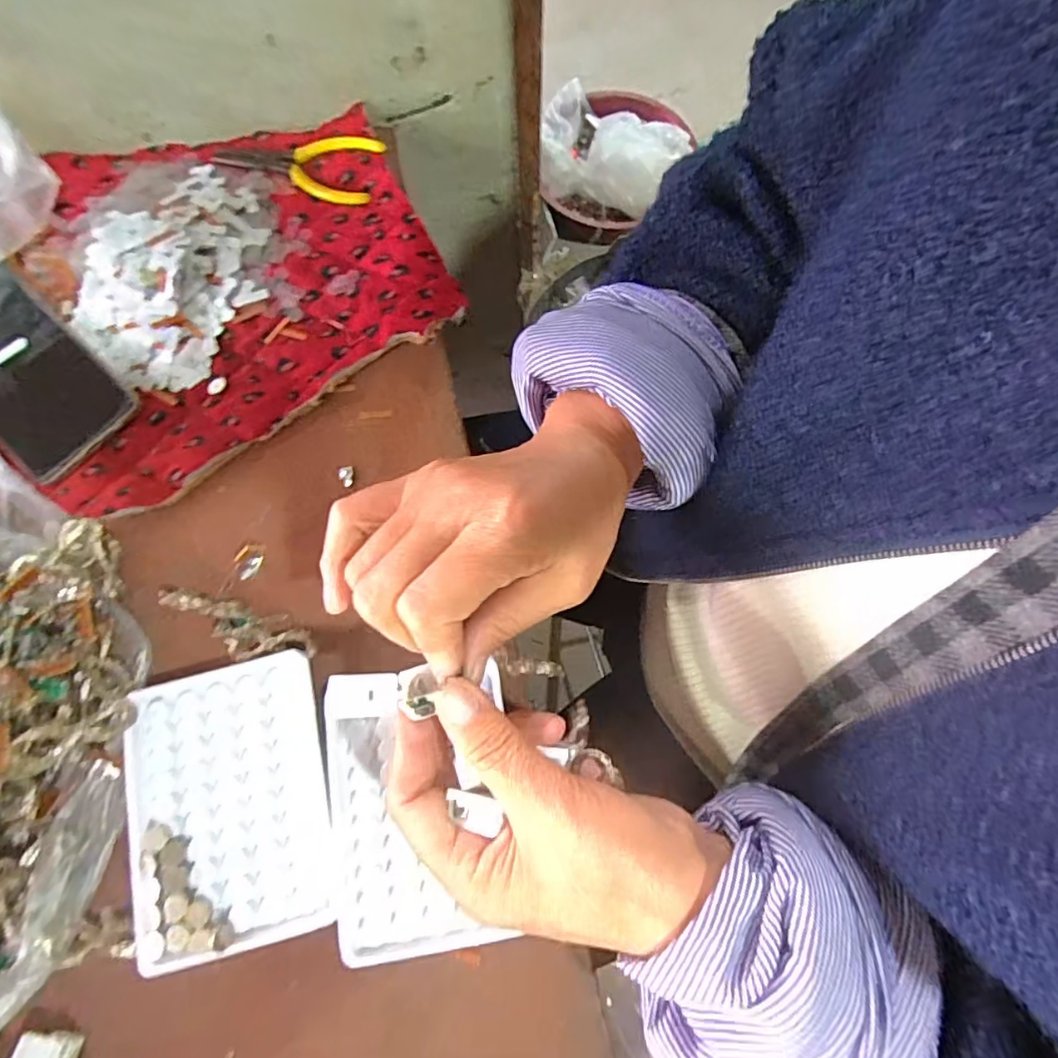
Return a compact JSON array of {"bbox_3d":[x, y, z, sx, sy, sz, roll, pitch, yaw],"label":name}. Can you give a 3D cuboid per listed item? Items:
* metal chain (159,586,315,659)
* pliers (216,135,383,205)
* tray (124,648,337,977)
[{"bbox_3d":[-0.164,0.055,0.319,0.085,0.015,0.027,17,73,3],"label":"metal chain"},{"bbox_3d":[-0.170,-0.267,0.417,0.118,0.007,0.061,7,73,0],"label":"pliers"},{"bbox_3d":[-0.153,0.138,0.291,0.095,0.014,0.131,-13,74,-6],"label":"tray"}]

